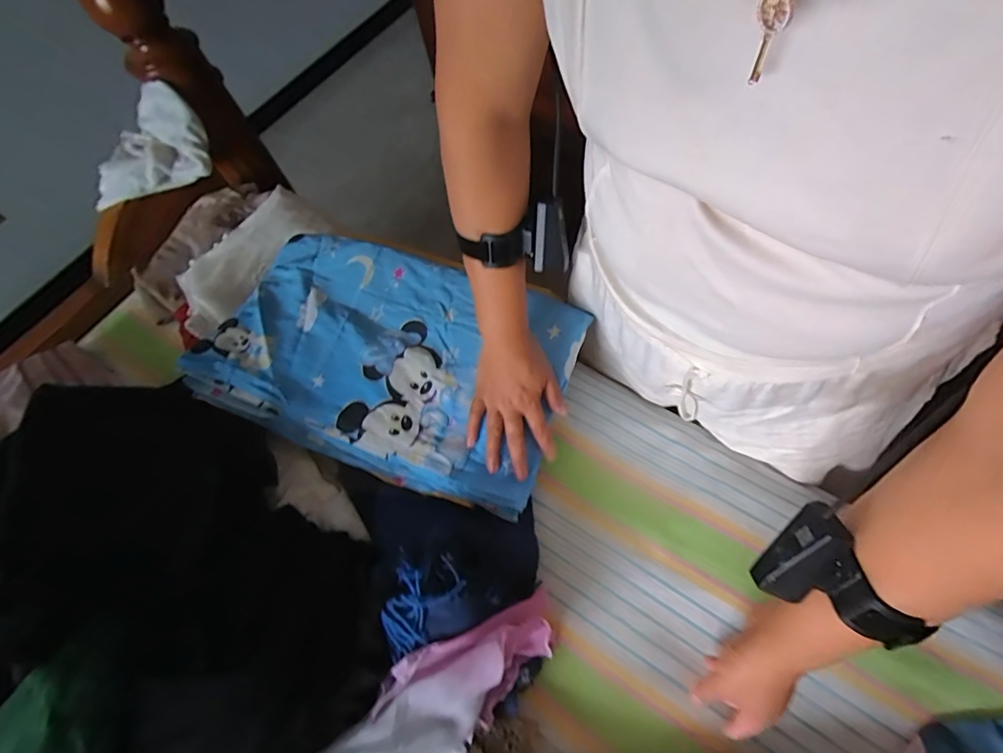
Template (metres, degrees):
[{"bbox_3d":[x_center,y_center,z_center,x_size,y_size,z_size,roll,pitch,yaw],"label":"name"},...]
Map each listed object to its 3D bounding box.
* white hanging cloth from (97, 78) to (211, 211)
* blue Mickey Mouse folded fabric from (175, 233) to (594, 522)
[{"bbox_3d":[-0.585,-0.366,0.832,0.228,0.128,0.055,-52,35,7],"label":"white hanging cloth"},{"bbox_3d":[-0.147,-0.031,0.633,0.453,0.045,0.285,19,68,12],"label":"blue Mickey Mouse folded fabric"}]

